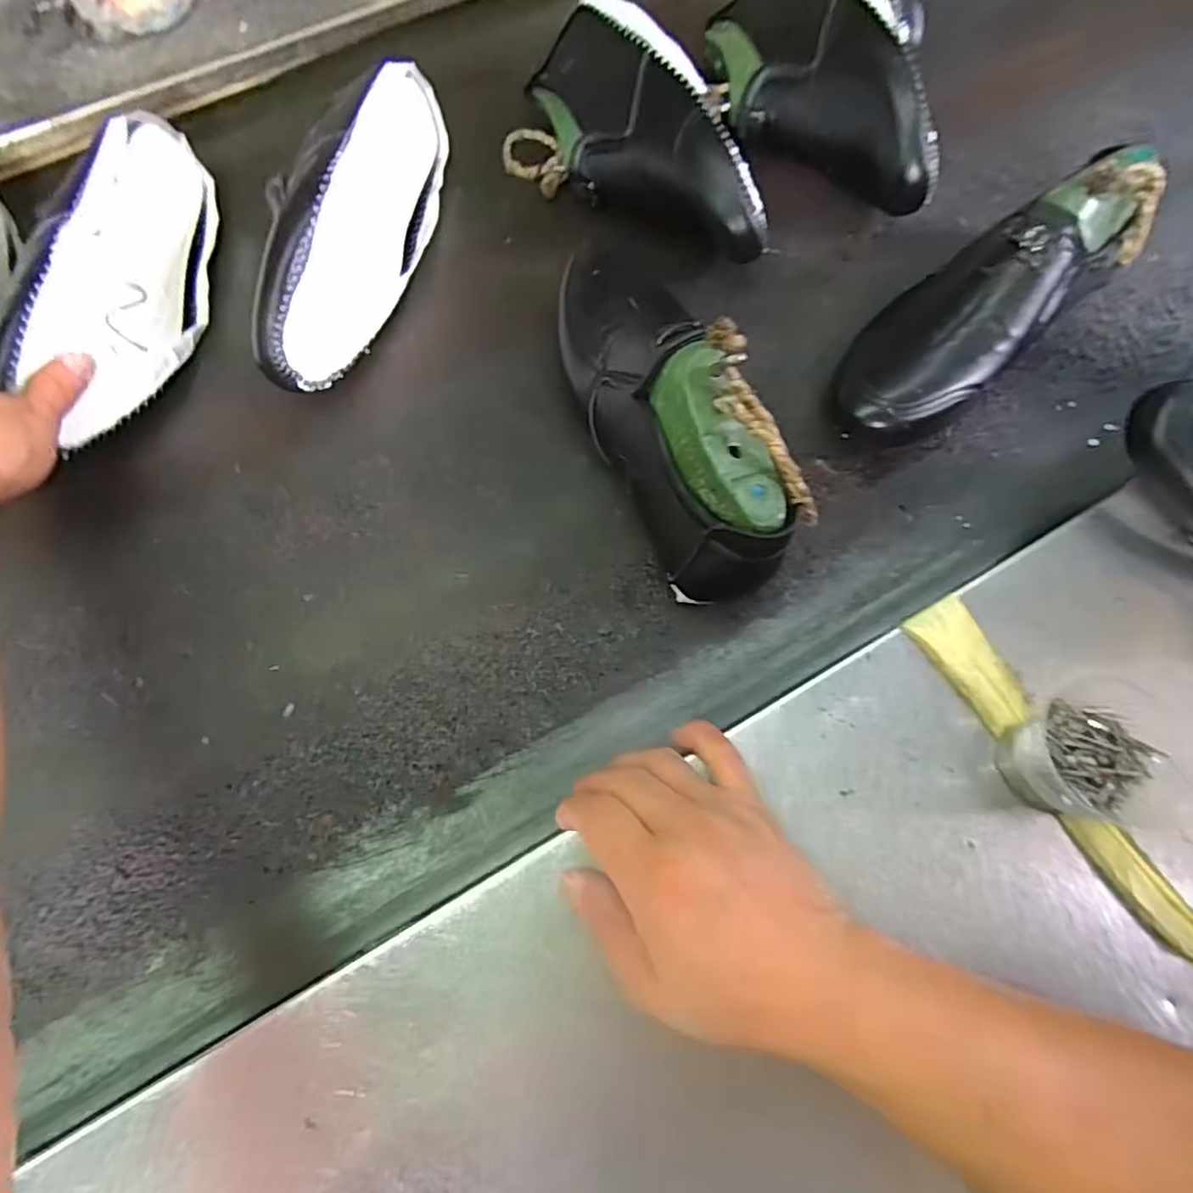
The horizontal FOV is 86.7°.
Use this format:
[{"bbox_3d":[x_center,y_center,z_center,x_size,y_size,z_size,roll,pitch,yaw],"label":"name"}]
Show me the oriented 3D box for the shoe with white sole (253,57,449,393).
[{"bbox_3d":[-0.169,-0.269,0.447,0.058,0.092,0.267,8,70,4],"label":"shoe with white sole"}]

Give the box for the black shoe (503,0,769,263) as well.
[{"bbox_3d":[0.024,-0.337,0.474,0.103,0.079,0.248,-30,72,-10],"label":"black shoe"}]

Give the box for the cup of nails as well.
[{"bbox_3d":[0.221,0.078,0.297,0.051,0.032,0.045,-42,75,-13],"label":"cup of nails"}]

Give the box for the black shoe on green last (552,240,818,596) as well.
[{"bbox_3d":[0.040,-0.128,0.375,0.085,0.119,0.251,-17,71,-5],"label":"black shoe on green last"}]

